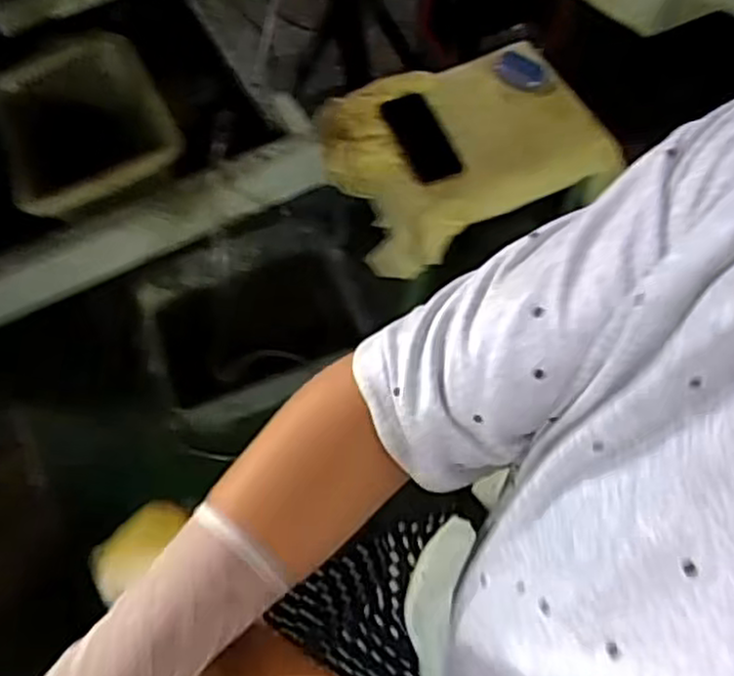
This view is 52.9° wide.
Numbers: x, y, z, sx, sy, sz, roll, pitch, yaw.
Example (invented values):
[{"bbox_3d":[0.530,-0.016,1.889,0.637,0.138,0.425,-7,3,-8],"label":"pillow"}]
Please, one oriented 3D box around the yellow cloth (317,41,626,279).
[{"bbox_3d":[0.159,-0.288,1.165,0.423,0.174,0.268,-22,64,-14],"label":"yellow cloth"}]

